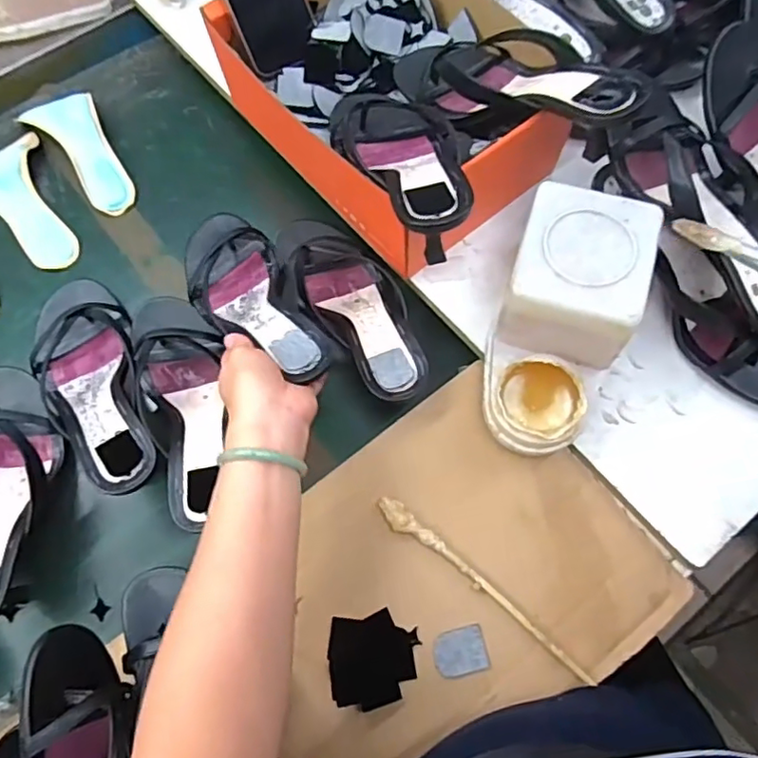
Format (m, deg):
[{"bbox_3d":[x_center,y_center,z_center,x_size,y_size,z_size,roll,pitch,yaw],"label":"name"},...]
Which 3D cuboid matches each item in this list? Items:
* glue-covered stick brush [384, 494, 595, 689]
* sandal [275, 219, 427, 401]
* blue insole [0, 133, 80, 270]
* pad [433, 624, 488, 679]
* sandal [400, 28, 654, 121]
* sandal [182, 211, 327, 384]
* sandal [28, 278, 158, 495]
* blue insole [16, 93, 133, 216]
[{"bbox_3d":[0.077,0.160,0.452,0.199,0.013,0.017,39,75,15],"label":"glue-covered stick brush"},{"bbox_3d":[-0.025,-0.078,0.545,0.085,0.060,0.234,-27,56,-8],"label":"sandal"},{"bbox_3d":[-0.383,-0.183,0.628,0.078,0.009,0.181,-26,70,-8],"label":"blue insole"},{"bbox_3d":[0.061,0.205,0.443,0.039,0.004,0.032,-12,69,-2],"label":"pad"},{"bbox_3d":[0.110,-0.255,0.497,0.247,0.048,0.095,31,72,37],"label":"sandal"},{"bbox_3d":[-0.117,-0.074,0.535,0.090,0.042,0.231,-32,51,-10],"label":"sandal"},{"bbox_3d":[-0.255,-0.001,0.522,0.090,0.042,0.241,-28,57,-8],"label":"sandal"},{"bbox_3d":[-0.323,-0.246,0.646,0.069,0.023,0.163,-31,71,-9],"label":"blue insole"}]

